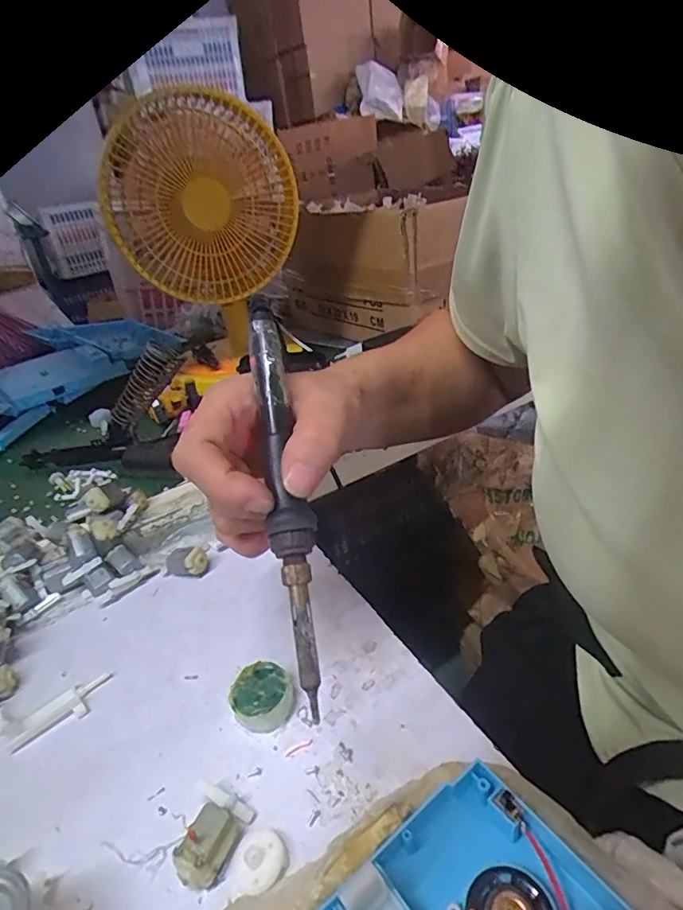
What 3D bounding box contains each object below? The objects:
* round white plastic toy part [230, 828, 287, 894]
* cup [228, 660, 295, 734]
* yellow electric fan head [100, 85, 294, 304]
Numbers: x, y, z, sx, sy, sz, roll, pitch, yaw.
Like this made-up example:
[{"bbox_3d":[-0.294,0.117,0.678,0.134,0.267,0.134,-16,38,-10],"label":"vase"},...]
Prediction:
[{"bbox_3d":[-0.035,0.174,0.222,0.021,0.006,0.023,-6,30,3],"label":"round white plastic toy part"},{"bbox_3d":[-0.044,0.133,0.283,0.030,0.017,0.032,-6,30,3],"label":"cup"},{"bbox_3d":[-0.163,-0.290,0.599,0.214,0.200,0.062,-21,33,-22],"label":"yellow electric fan head"}]

